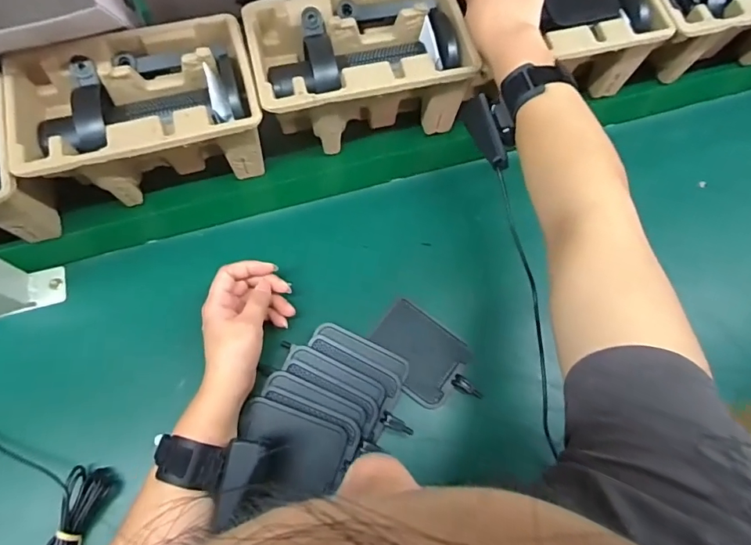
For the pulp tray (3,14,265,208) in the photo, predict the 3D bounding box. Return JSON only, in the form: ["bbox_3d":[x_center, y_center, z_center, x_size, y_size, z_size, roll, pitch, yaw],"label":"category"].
[{"bbox_3d":[-0.235,-0.160,0.496,0.224,0.103,0.140,-18,71,-8],"label":"pulp tray"}]

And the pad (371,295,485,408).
[{"bbox_3d":[0.050,0.087,0.474,0.111,0.009,0.078,32,72,10],"label":"pad"}]

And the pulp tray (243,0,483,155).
[{"bbox_3d":[-0.018,-0.229,0.530,0.221,0.099,0.146,-14,71,-7],"label":"pulp tray"}]

